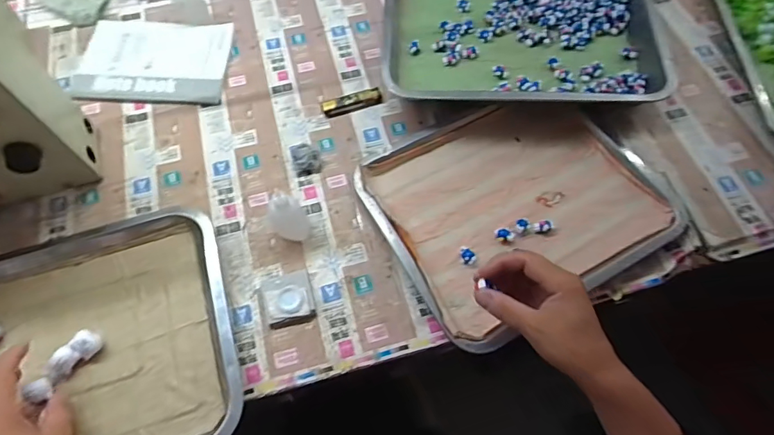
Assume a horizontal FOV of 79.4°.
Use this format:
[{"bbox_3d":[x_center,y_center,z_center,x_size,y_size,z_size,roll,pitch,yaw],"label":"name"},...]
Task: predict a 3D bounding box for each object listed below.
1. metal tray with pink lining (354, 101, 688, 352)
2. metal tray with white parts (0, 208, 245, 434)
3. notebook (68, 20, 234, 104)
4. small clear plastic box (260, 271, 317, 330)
[{"bbox_3d":[0.148,-0.019,0.543,0.298,0.033,0.257,-26,67,-13],"label":"metal tray with pink lining"},{"bbox_3d":[-0.328,0.134,0.453,0.343,0.046,0.261,-16,70,-8],"label":"metal tray with white parts"},{"bbox_3d":[-0.320,-0.221,0.650,0.197,0.013,0.141,0,64,-1],"label":"notebook"},{"bbox_3d":[-0.106,0.086,0.496,0.050,0.013,0.054,-14,65,-8],"label":"small clear plastic box"}]

